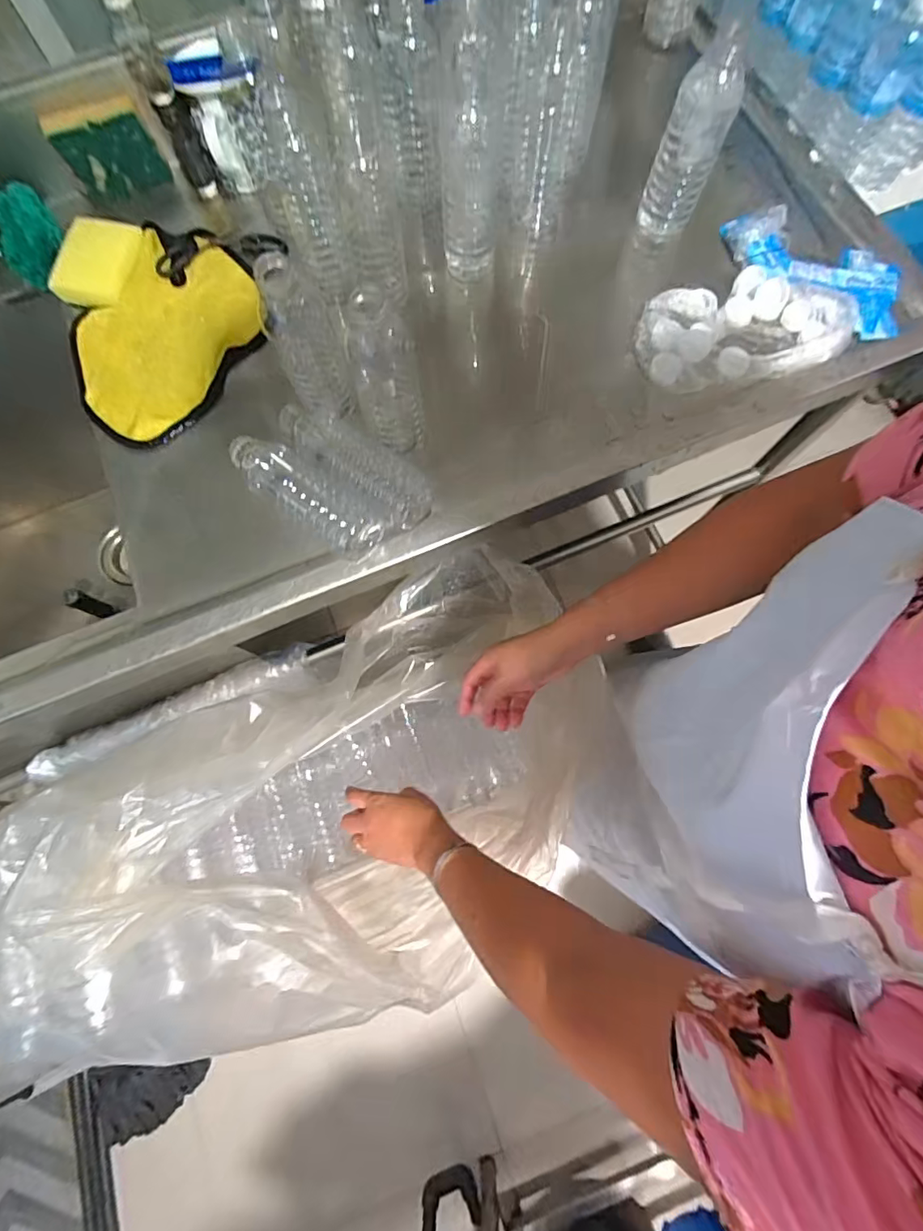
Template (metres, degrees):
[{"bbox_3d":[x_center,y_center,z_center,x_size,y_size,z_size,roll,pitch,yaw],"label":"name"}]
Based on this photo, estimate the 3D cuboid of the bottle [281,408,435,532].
[{"bbox_3d":[-0.109,-0.148,0.504,0.171,0.046,0.051,37,78,10],"label":"bottle"}]

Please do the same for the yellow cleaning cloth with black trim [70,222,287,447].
[{"bbox_3d":[-0.319,-0.324,0.566,0.192,0.025,0.279,28,77,9],"label":"yellow cleaning cloth with black trim"}]

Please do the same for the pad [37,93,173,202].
[{"bbox_3d":[-0.401,-0.529,0.584,0.101,0.075,0.027,-20,75,-4],"label":"pad"}]

